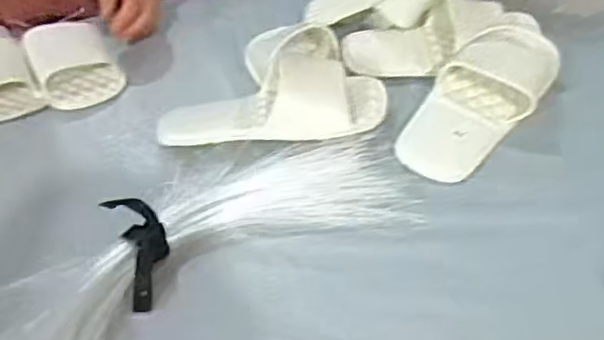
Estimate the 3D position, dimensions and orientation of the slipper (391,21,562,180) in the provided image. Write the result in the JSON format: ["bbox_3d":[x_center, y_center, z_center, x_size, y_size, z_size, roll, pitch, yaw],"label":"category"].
[{"bbox_3d":[0.194,-0.083,0.671,0.102,0.046,0.263,23,48,28],"label":"slipper"}]

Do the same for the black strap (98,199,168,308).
[{"bbox_3d":[-0.136,0.067,0.530,0.046,0.025,0.103,-10,63,-6],"label":"black strap"}]

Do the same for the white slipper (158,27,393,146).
[{"bbox_3d":[-0.034,-0.081,0.661,0.237,0.063,0.108,1,41,7],"label":"white slipper"}]

